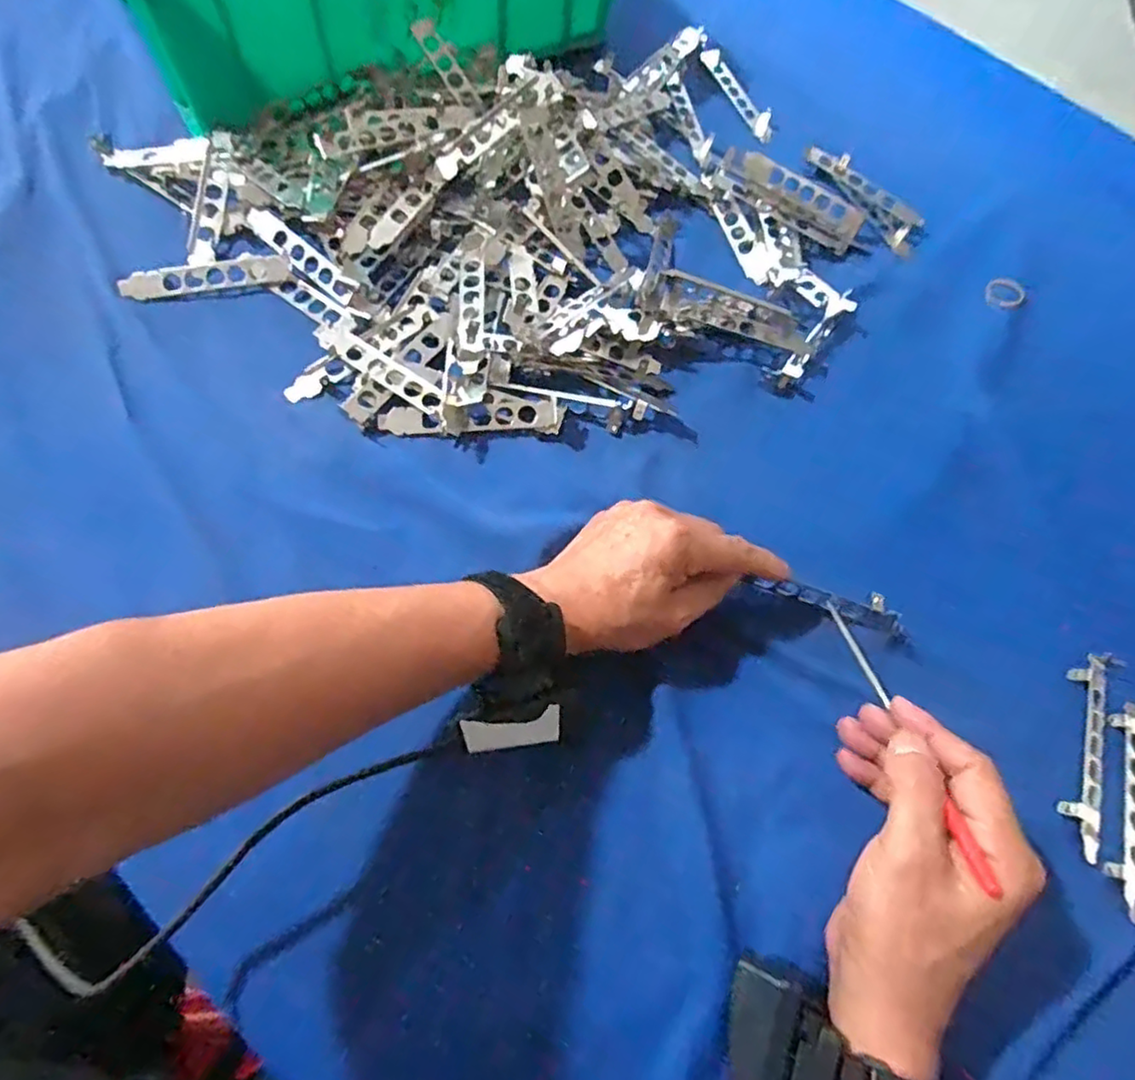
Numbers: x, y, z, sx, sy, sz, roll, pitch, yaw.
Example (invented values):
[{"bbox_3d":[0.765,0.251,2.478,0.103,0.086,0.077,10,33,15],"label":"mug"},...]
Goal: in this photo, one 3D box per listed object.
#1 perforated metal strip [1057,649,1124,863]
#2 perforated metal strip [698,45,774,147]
[{"bbox_3d":[0.316,0.127,0.394,0.024,0.011,0.125,22,70,5],"label":"perforated metal strip"},{"bbox_3d":[0.160,-0.422,0.614,0.020,0.017,0.112,-25,71,-15],"label":"perforated metal strip"}]

